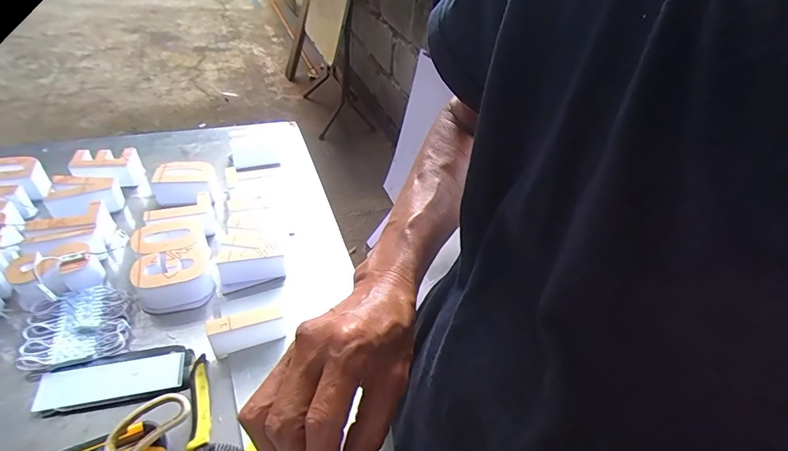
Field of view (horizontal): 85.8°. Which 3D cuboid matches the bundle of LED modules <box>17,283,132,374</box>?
[{"bbox_3d":[-0.362,0.117,0.486,0.099,0.021,0.098,-14,46,-22],"label":"bundle of LED modules"}]

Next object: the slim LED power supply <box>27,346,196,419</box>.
[{"bbox_3d":[-0.296,0.163,0.450,0.147,0.013,0.053,-7,43,-15],"label":"slim LED power supply"}]

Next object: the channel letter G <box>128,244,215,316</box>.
[{"bbox_3d":[-0.274,0.070,0.529,0.084,0.050,0.062,-15,46,-23],"label":"channel letter G"}]

